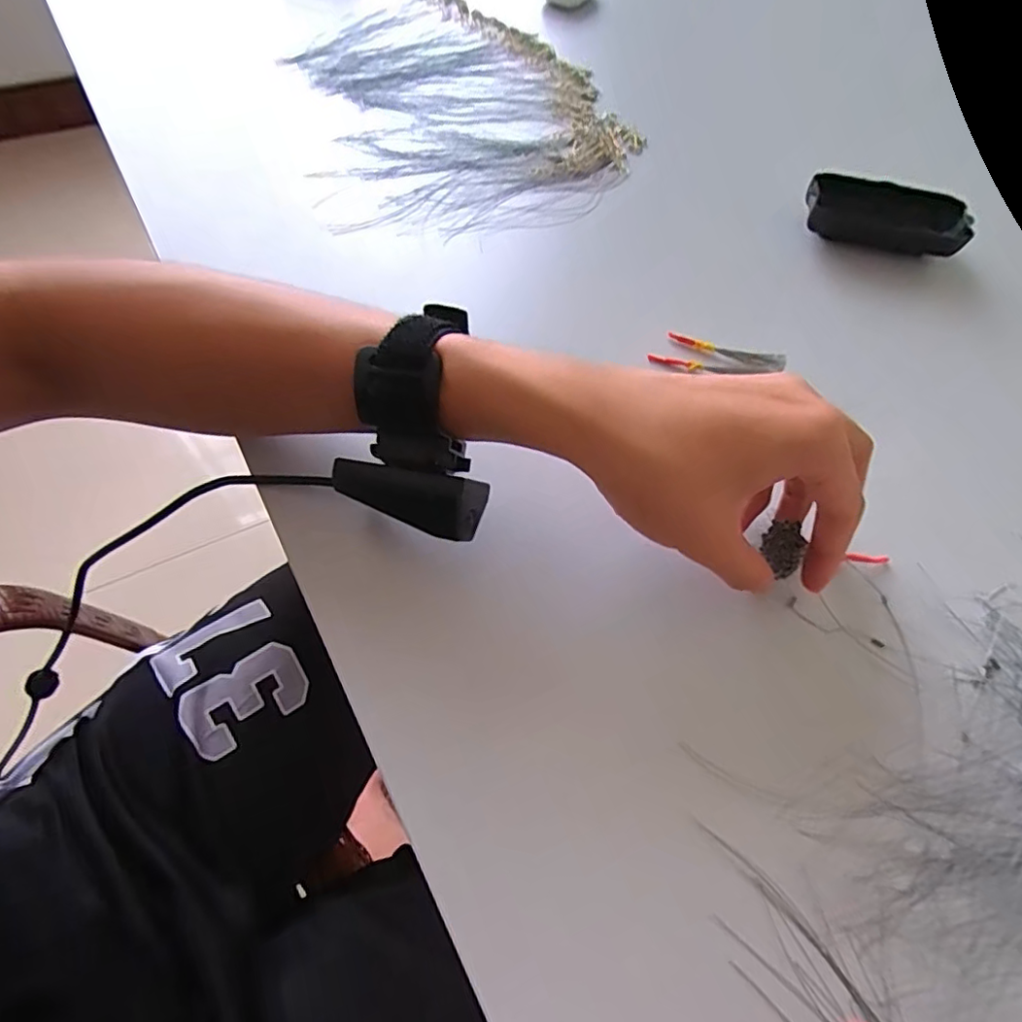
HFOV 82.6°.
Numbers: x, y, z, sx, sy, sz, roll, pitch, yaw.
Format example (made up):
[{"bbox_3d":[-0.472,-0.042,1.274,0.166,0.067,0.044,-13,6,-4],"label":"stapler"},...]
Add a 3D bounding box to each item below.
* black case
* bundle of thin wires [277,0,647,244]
[{"bbox_3d":[0.267,-0.212,0.422,0.108,0.029,0.049,15,62,5],"label":"black case"},{"bbox_3d":[-0.045,-0.341,0.483,0.233,0.019,0.306,-16,64,-11],"label":"bundle of thin wires"}]

